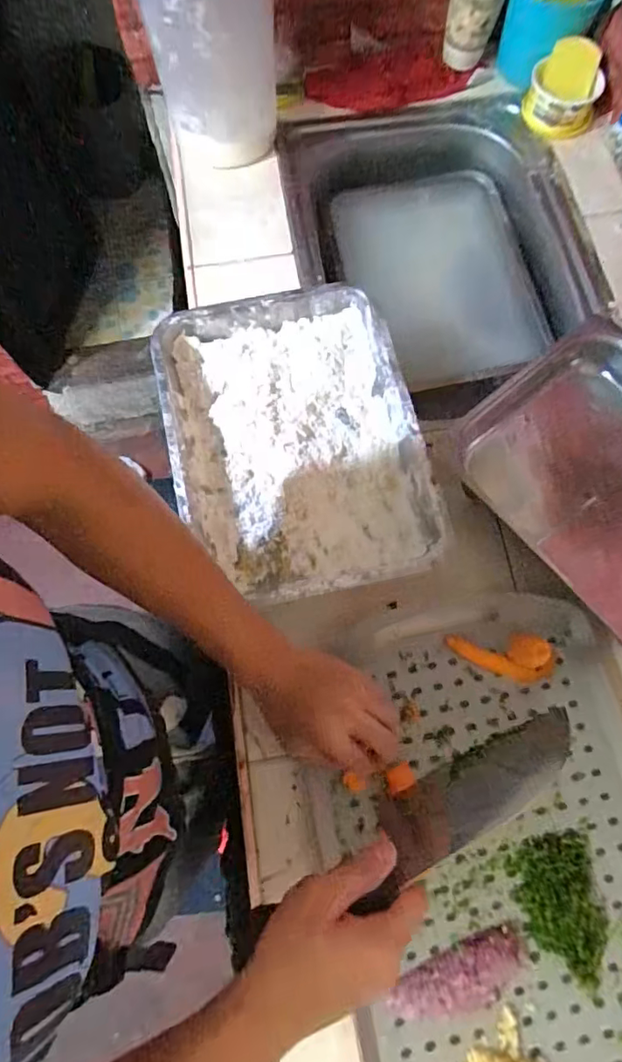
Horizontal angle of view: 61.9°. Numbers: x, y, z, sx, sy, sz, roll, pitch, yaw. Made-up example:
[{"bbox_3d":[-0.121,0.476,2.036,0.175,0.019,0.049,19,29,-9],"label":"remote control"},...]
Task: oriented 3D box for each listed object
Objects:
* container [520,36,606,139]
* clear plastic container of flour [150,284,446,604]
[{"bbox_3d":[0.366,-0.638,0.749,0.100,0.066,0.107,0,71,-1],"label":"container"},{"bbox_3d":[-0.020,-0.099,0.579,0.258,0.060,0.347,-13,72,-6],"label":"clear plastic container of flour"}]

